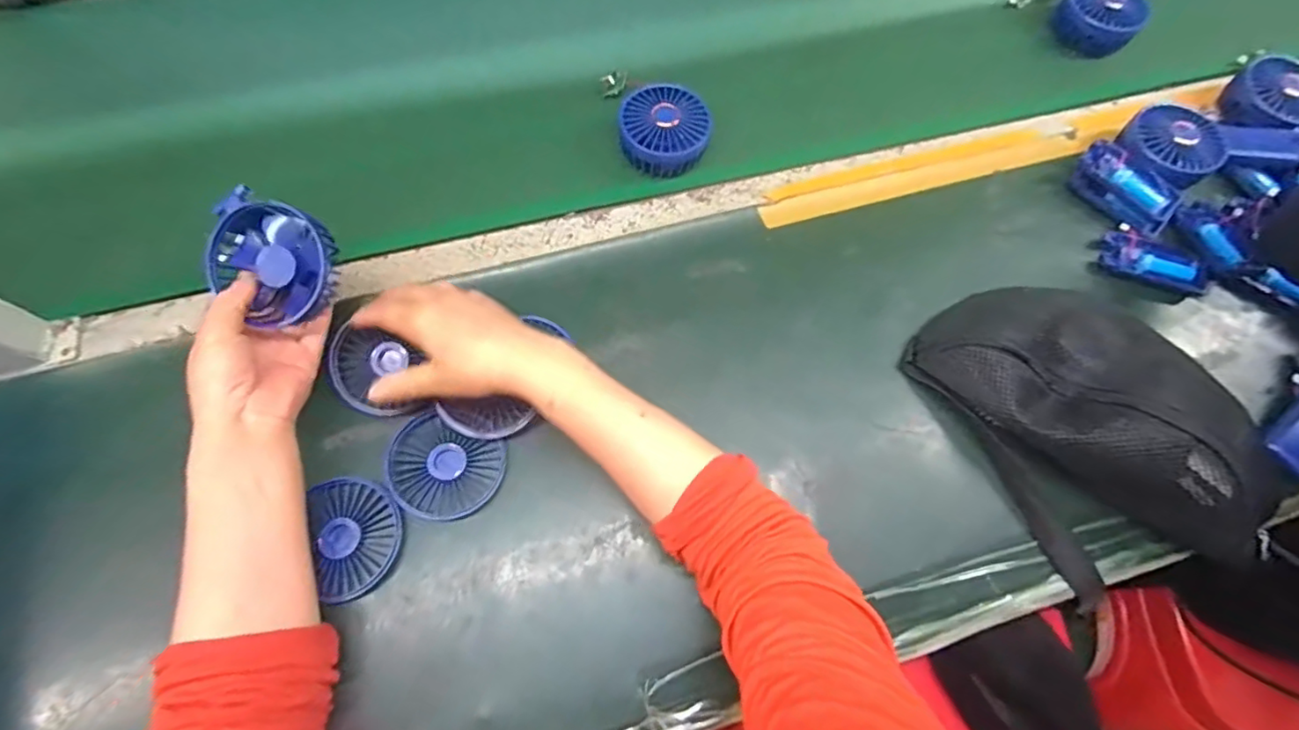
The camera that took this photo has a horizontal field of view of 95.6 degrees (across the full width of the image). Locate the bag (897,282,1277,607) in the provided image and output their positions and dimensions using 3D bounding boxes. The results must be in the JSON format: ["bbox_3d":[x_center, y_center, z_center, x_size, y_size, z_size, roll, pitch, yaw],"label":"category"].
[{"bbox_3d":[0.354,0.045,0.474,0.162,0.083,0.266,-27,73,-11],"label":"bag"}]

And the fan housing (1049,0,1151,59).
[{"bbox_3d":[0.499,-0.388,0.654,0.102,0.043,0.075,40,74,12],"label":"fan housing"}]

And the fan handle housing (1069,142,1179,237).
[{"bbox_3d":[0.463,-0.171,0.578,0.046,0.031,0.099,-36,73,-16],"label":"fan handle housing"}]

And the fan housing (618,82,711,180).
[{"bbox_3d":[0.015,-0.235,0.582,0.085,0.027,0.090,1,73,-2],"label":"fan housing"}]

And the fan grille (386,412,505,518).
[{"bbox_3d":[-0.163,0.083,0.465,0.086,0.014,0.073,22,68,6],"label":"fan grille"}]

